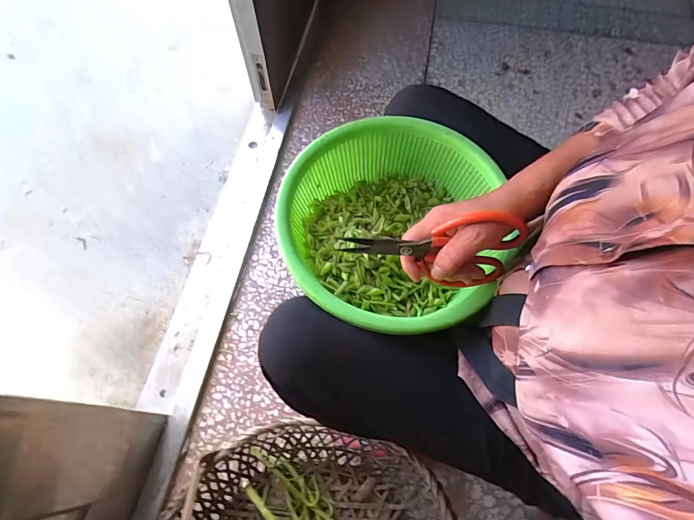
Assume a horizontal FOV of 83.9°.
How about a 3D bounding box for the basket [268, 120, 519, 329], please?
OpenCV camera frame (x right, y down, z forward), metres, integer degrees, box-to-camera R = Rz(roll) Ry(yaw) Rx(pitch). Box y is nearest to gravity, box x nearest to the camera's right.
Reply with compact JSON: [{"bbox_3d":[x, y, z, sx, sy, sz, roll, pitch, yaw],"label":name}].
[{"bbox_3d":[0.052,-0.041,0.490,0.244,0.094,0.276,8,66,5],"label":"basket"}]

